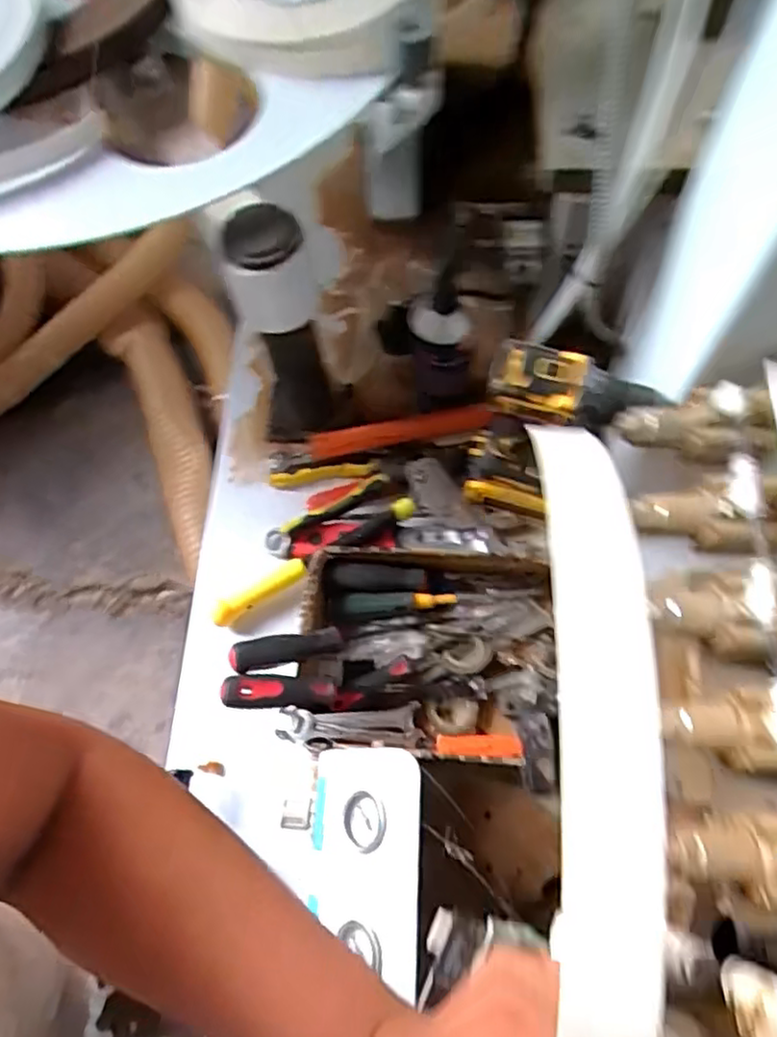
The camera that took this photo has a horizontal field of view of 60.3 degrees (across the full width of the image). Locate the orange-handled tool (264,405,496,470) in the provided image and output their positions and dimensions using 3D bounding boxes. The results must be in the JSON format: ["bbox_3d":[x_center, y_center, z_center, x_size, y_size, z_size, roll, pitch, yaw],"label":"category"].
[{"bbox_3d":[-0.013,-0.092,0.782,0.265,0.031,0.028,-9,66,14],"label":"orange-handled tool"}]

